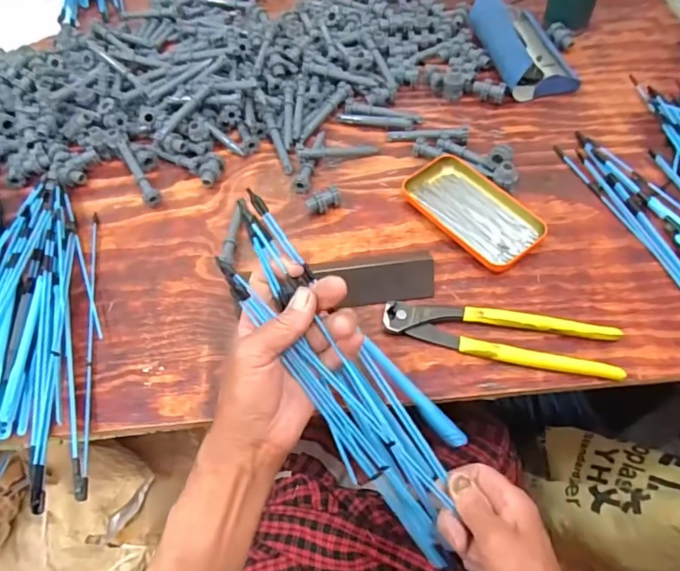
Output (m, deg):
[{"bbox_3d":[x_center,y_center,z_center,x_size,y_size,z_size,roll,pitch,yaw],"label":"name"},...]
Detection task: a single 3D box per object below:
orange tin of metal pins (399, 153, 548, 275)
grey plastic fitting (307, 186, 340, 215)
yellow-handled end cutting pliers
[{"bbox_3d":[0.138,-0.079,0.511,0.079,0.020,0.141,-35,62,-16],"label":"orange tin of metal pins"},{"bbox_3d":[-0.018,-0.090,0.535,0.037,0.020,0.020,-17,58,-6],"label":"grey plastic fitting"},{"bbox_3d":[0.140,0.046,0.437,0.198,0.015,0.046,7,59,9],"label":"yellow-handled end cutting pliers"}]

